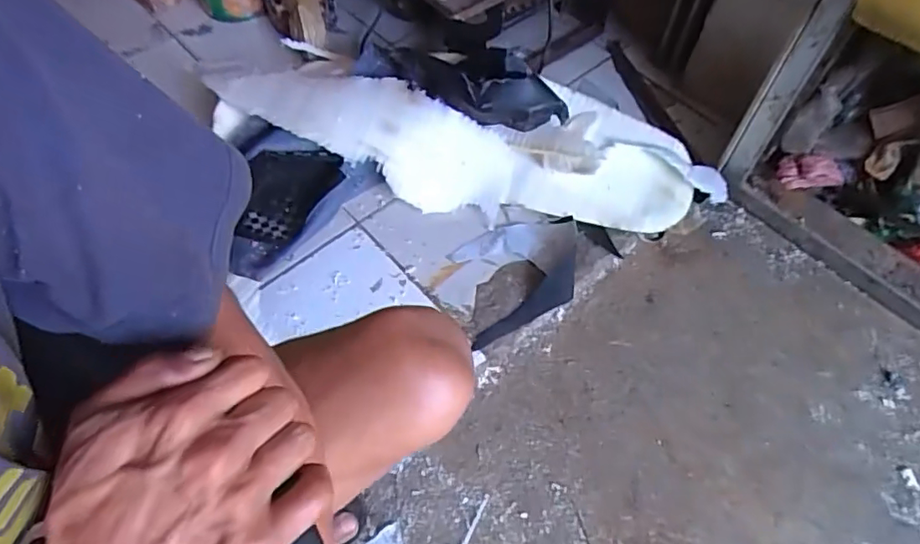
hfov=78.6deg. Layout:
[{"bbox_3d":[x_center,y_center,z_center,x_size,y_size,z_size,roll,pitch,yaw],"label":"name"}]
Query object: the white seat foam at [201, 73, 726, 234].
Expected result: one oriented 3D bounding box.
[{"bbox_3d":[0.003,-0.213,0.884,0.765,0.109,0.237,7,58,5],"label":"white seat foam"}]

